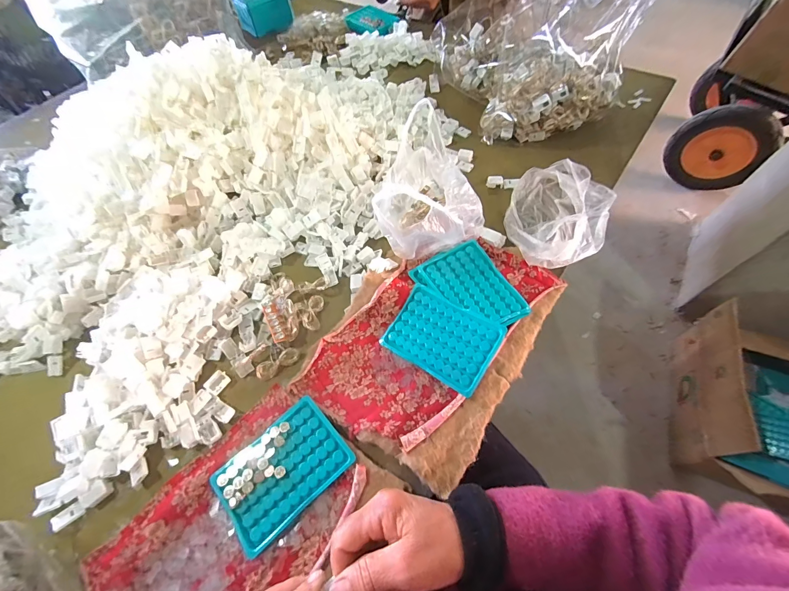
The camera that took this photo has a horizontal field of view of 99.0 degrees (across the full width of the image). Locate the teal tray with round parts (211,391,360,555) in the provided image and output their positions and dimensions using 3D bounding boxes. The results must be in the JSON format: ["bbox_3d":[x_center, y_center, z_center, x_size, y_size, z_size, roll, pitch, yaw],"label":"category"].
[{"bbox_3d":[-0.120,0.187,0.364,0.130,0.009,0.095,-39,64,-18],"label":"teal tray with round parts"}]

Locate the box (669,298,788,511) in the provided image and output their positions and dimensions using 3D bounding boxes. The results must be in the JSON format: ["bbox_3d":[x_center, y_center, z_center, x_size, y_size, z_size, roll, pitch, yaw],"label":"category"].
[{"bbox_3d":[0.926,0.288,0.856,0.292,0.263,0.468,19,62,15],"label":"box"}]

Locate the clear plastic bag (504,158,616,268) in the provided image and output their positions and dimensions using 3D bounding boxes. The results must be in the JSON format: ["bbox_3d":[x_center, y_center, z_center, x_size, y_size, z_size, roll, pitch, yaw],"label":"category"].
[{"bbox_3d":[0.238,-0.120,0.498,0.132,0.055,0.194,22,63,16],"label":"clear plastic bag"}]

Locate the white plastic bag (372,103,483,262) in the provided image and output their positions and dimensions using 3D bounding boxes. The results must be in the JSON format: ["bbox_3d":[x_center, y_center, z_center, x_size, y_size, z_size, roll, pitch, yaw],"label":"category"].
[{"bbox_3d":[0.042,-0.157,0.472,0.148,0.146,0.194,-10,59,-2],"label":"white plastic bag"}]

